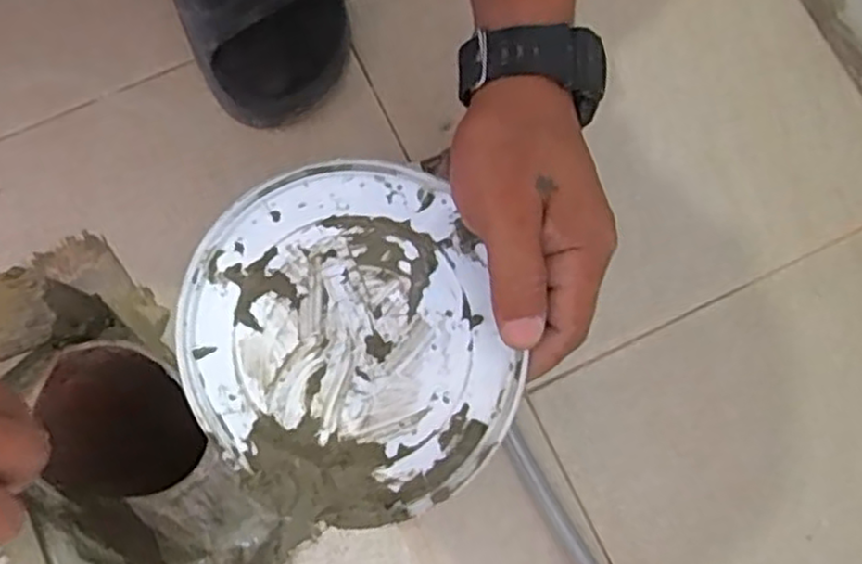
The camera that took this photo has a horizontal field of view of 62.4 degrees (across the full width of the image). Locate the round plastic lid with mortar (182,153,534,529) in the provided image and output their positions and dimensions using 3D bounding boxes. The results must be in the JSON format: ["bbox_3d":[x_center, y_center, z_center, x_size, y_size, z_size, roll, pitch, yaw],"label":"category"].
[{"bbox_3d":[-0.046,0.031,0.339,0.152,0.018,0.161,-1,87,12],"label":"round plastic lid with mortar"}]

